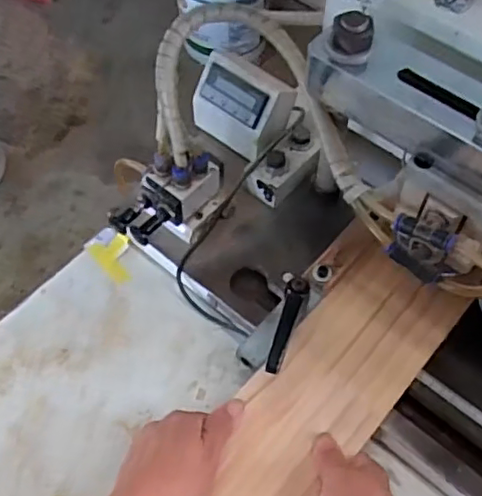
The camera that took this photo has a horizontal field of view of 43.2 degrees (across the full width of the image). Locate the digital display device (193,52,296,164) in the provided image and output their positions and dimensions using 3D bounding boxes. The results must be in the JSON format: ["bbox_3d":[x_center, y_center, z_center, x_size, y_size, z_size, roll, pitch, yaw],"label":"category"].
[{"bbox_3d":[0.000,-0.145,0.614,0.095,0.063,0.062,34,65,19],"label":"digital display device"}]

